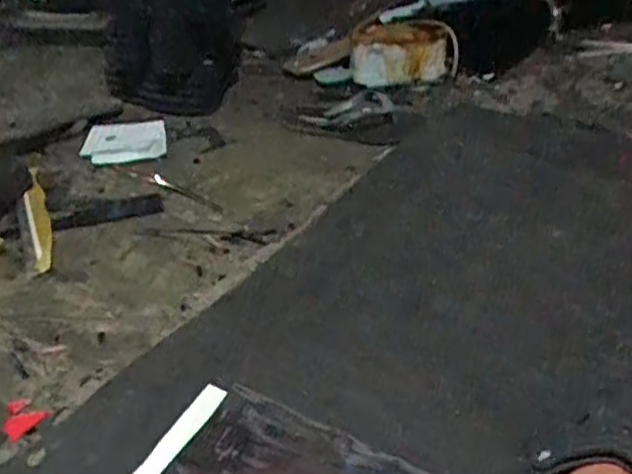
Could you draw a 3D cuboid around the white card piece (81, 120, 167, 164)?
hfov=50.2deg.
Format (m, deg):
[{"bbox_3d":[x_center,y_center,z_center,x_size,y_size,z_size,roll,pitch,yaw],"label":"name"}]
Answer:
[{"bbox_3d":[-0.348,-0.170,1.223,0.147,0.026,0.142,-3,33,-3],"label":"white card piece"}]

